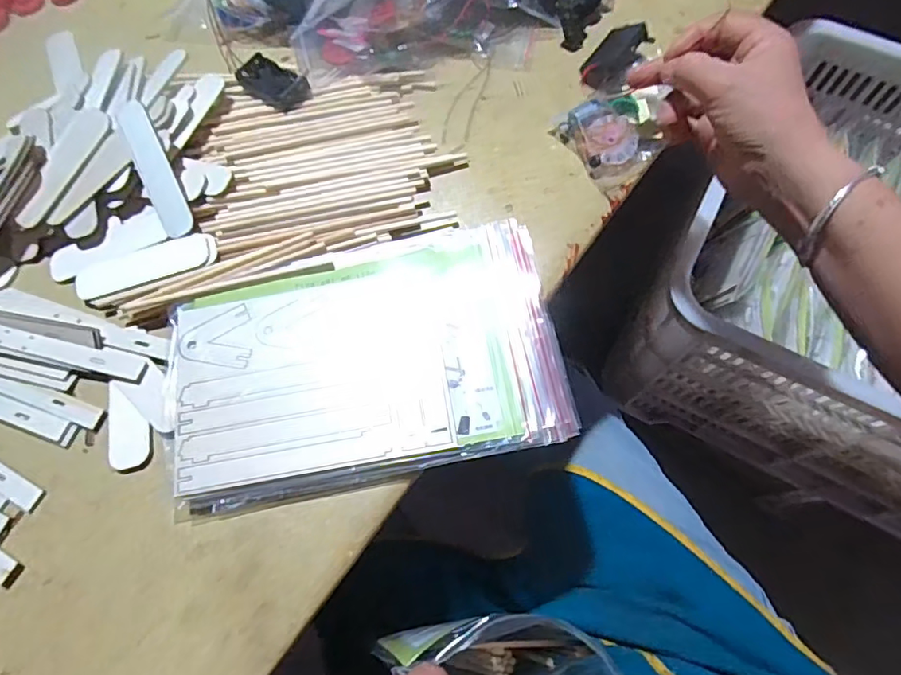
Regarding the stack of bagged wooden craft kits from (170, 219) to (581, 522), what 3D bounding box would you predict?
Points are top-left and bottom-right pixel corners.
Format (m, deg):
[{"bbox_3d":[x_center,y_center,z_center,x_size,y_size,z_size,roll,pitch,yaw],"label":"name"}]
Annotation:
[{"bbox_3d":[-0.057,0.017,0.366,0.260,0.017,0.157,-12,70,-2],"label":"stack of bagged wooden craft kits"}]

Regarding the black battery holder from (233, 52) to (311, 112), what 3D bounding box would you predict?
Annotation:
[{"bbox_3d":[-0.151,-0.215,0.452,0.066,0.014,0.035,34,75,13],"label":"black battery holder"}]

